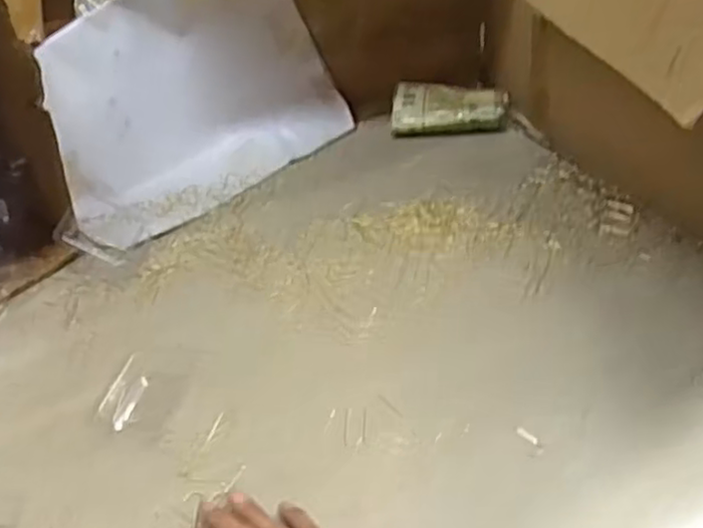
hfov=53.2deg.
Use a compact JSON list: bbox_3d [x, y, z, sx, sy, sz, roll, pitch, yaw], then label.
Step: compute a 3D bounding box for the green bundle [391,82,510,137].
[{"bbox_3d":[0.132,-0.208,0.936,0.150,0.040,0.085,1,39,11],"label":"green bundle"}]

